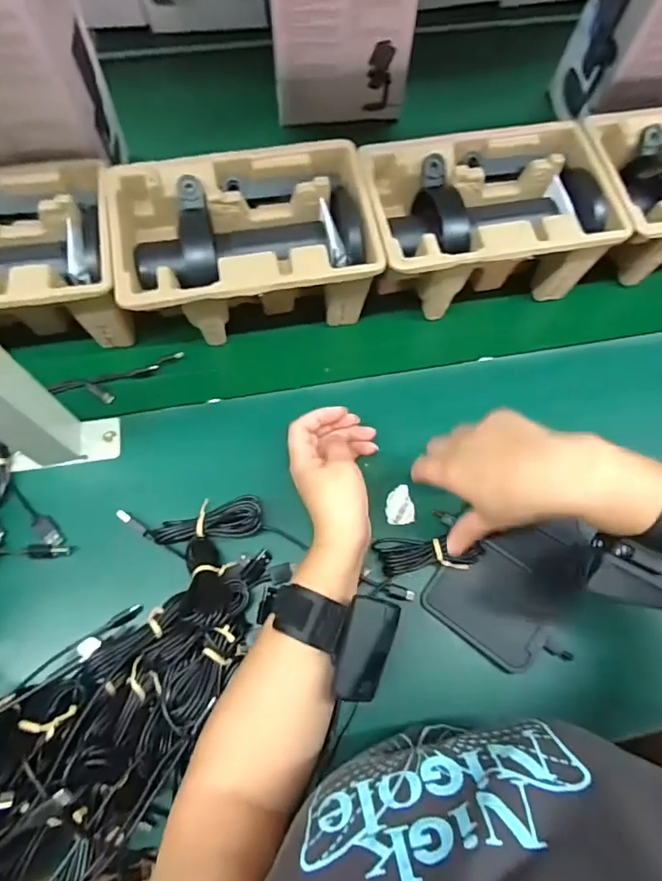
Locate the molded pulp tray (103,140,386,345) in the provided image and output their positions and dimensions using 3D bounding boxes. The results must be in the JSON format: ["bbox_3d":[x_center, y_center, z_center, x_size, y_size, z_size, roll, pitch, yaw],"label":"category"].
[{"bbox_3d":[-0.076,-0.175,0.482,0.225,0.100,0.149,-12,68,-7],"label":"molded pulp tray"}]

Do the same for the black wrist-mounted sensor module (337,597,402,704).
[{"bbox_3d":[0.026,0.146,0.355,0.030,0.015,0.070,15,87,4],"label":"black wrist-mounted sensor module"}]

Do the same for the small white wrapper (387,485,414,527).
[{"bbox_3d":[0.062,0.058,0.462,0.024,0.006,0.035,-5,68,-4],"label":"small white wrapper"}]

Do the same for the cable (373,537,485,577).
[{"bbox_3d":[0.084,0.099,0.436,0.090,0.015,0.032,0,67,8],"label":"cable"}]

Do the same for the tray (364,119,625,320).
[{"bbox_3d":[0.144,-0.211,0.508,0.220,0.100,0.146,-11,68,-7],"label":"tray"}]

